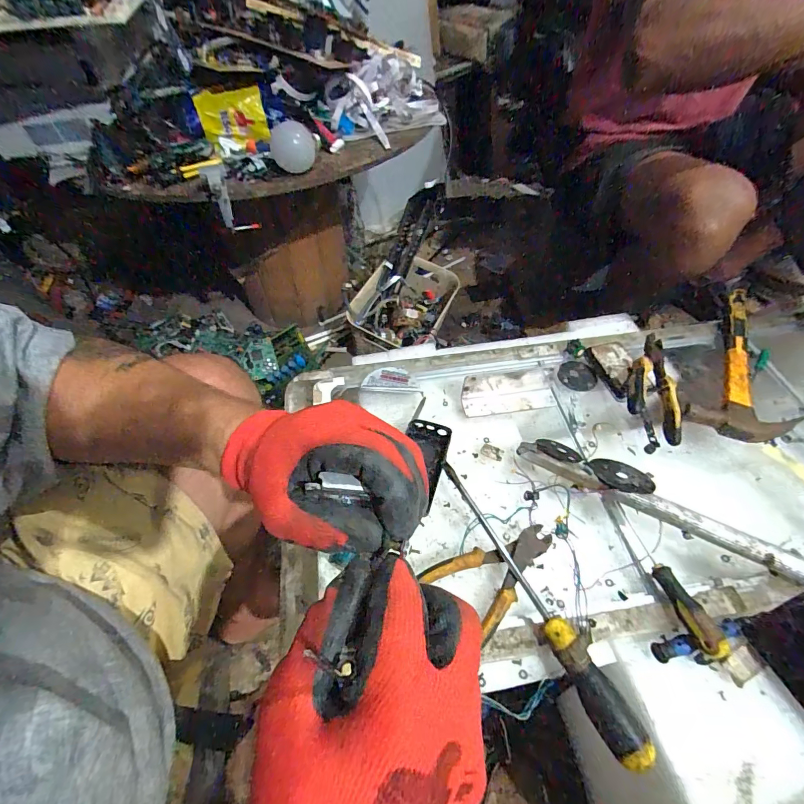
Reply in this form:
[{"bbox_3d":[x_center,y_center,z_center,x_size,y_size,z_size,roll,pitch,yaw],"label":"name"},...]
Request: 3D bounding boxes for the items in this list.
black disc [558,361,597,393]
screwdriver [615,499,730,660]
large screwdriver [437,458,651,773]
[{"bbox_3d":[0.265,-0.040,0.590,0.053,0.005,0.058,-1,53,1],"label":"black disc"},{"bbox_3d":[0.279,0.181,0.419,0.022,0.025,0.163,-10,42,-5],"label":"screwdriver"},{"bbox_3d":[0.128,0.192,0.402,0.029,0.027,0.301,-24,56,-15],"label":"large screwdriver"}]

